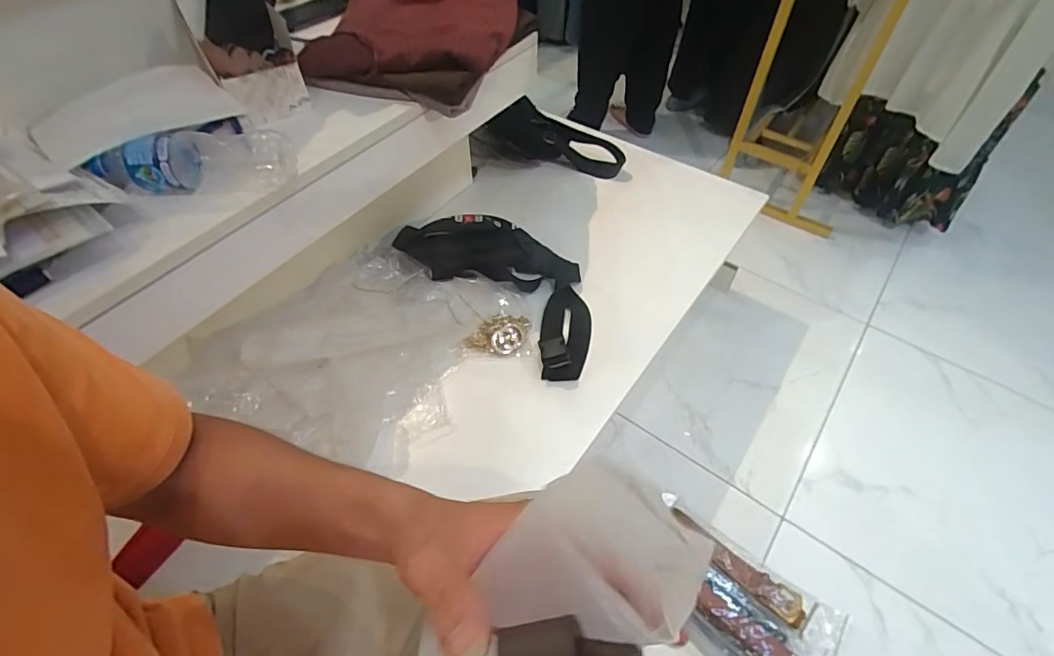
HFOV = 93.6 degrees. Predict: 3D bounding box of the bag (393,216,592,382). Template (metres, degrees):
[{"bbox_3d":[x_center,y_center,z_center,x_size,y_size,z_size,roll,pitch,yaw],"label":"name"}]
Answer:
[{"bbox_3d":[-0.036,-0.101,0.885,0.453,0.064,0.226,37,59,26],"label":"bag"}]

